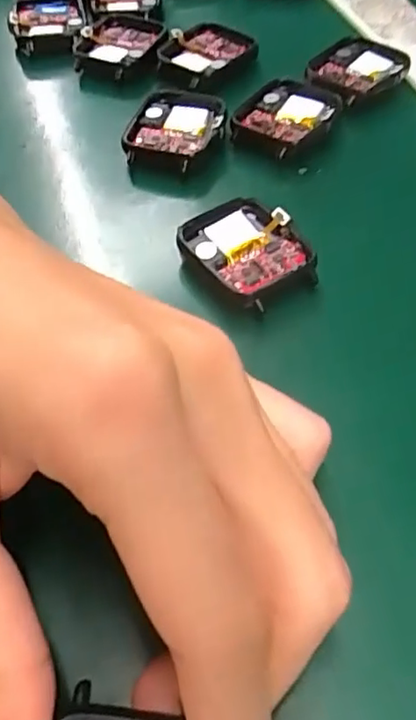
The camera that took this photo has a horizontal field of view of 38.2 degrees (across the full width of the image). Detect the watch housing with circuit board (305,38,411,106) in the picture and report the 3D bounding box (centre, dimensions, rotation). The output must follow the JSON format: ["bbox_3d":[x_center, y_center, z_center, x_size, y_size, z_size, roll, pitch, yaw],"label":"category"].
[{"bbox_3d":[0.069,-0.134,0.278,0.045,0.008,0.035,-35,61,-23],"label":"watch housing with circuit board"}]

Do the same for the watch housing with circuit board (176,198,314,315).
[{"bbox_3d":[0.014,-0.037,0.209,0.038,0.009,0.043,-30,59,-20],"label":"watch housing with circuit board"}]

